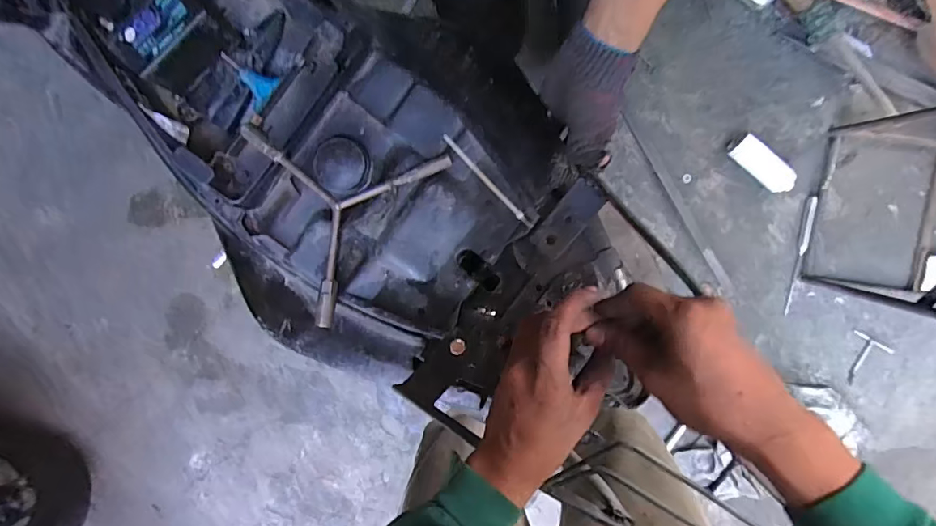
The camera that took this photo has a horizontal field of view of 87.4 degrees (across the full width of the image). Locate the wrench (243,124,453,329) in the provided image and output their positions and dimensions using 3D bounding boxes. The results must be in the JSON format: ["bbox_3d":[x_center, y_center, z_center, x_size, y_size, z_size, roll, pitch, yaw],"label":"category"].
[{"bbox_3d":[-0.144,-0.032,0.531,0.220,0.023,0.198,9,96,1],"label":"wrench"}]

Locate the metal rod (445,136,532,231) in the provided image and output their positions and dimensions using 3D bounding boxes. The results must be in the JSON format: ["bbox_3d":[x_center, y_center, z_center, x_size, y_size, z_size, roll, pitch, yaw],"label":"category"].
[{"bbox_3d":[0.021,-0.082,0.496,0.007,0.010,0.125,-43,92,5],"label":"metal rod"}]

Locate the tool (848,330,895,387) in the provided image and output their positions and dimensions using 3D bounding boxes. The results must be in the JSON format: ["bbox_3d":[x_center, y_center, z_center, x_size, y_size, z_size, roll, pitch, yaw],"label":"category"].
[{"bbox_3d":[1.008,0.251,1.254,0.105,0.010,0.128,29,96,-1],"label":"tool"}]

